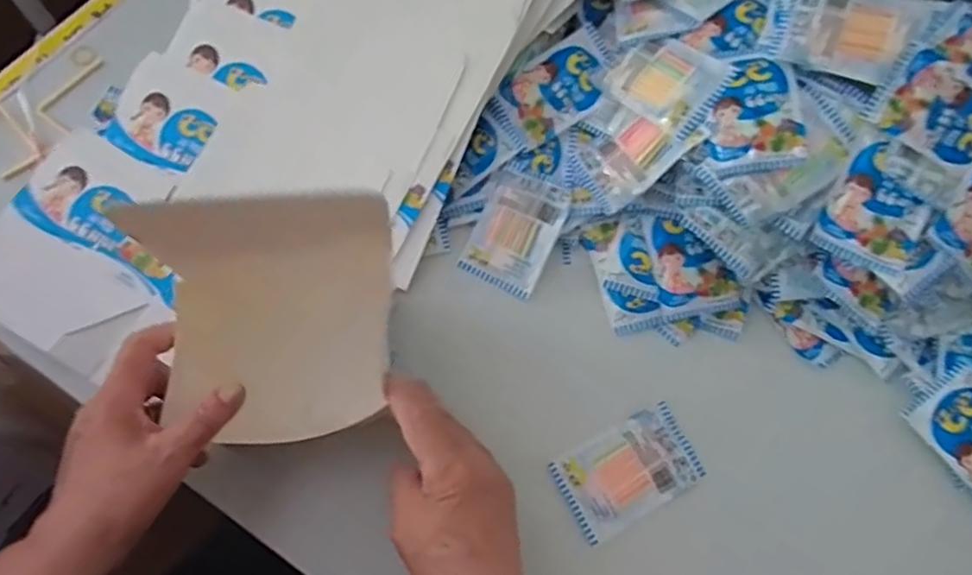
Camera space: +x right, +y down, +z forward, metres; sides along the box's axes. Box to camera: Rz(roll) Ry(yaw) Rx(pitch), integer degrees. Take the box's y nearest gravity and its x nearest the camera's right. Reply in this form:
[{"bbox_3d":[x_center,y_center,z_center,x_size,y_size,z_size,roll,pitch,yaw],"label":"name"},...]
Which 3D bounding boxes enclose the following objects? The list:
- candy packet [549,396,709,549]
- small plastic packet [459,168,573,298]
[{"bbox_3d":[0.105,0.133,0.461,0.102,0.008,0.063,-27,73,-12],"label":"candy packet"},{"bbox_3d":[0.025,-0.045,0.514,0.064,0.005,0.092,28,92,14],"label":"small plastic packet"}]

